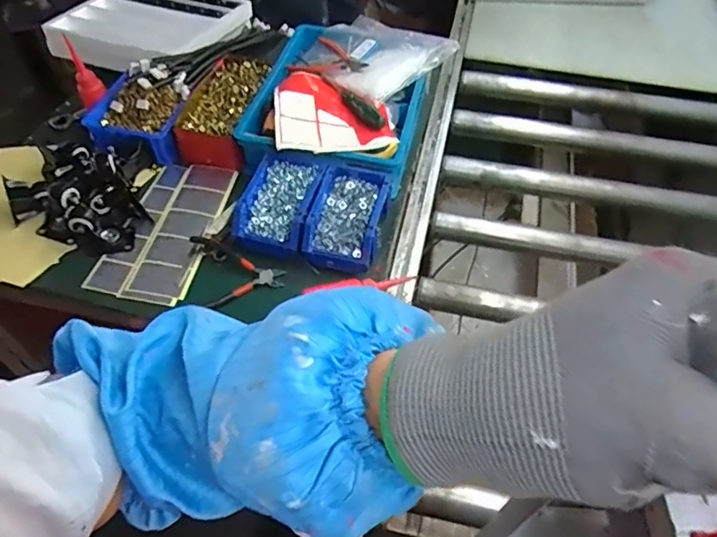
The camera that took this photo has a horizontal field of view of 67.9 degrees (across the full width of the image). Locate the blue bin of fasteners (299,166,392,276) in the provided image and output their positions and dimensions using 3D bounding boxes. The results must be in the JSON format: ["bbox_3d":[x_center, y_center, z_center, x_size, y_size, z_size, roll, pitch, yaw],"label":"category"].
[{"bbox_3d":[-0.014,-0.080,0.820,0.104,0.059,0.167,13,53,9],"label":"blue bin of fasteners"}]

